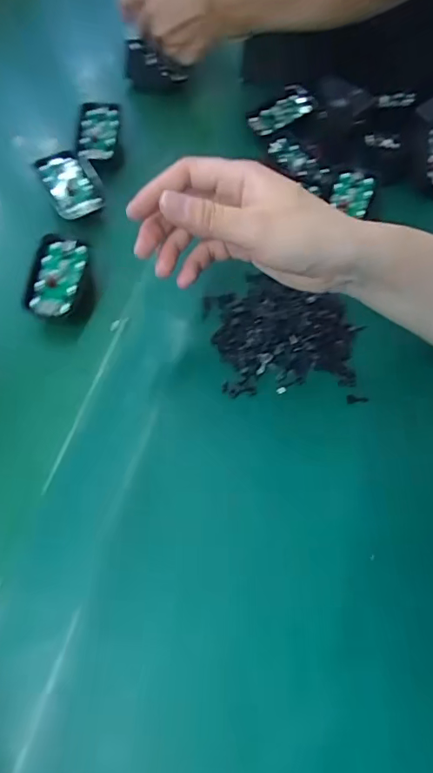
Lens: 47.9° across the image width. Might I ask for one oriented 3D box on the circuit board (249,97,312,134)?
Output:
[{"bbox_3d":[0.065,-0.285,0.511,0.068,0.008,0.031,-33,74,-12],"label":"circuit board"}]

